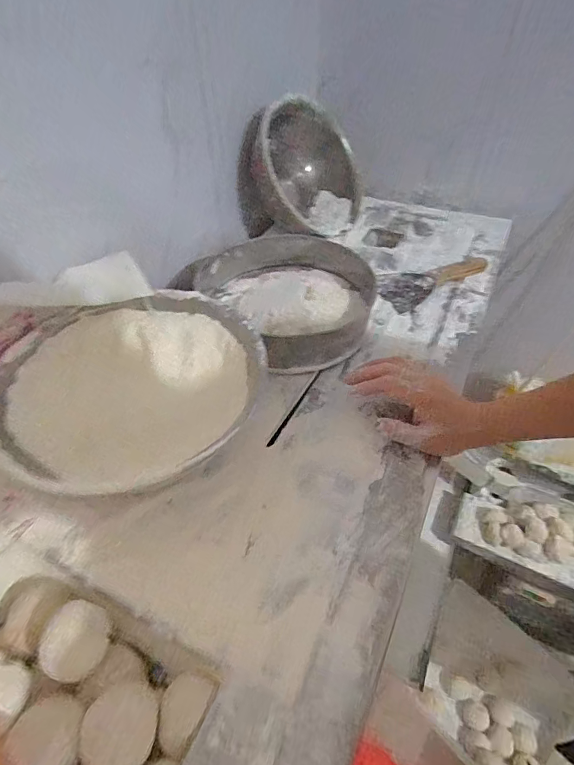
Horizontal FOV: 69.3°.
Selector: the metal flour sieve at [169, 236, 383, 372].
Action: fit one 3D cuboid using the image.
[{"bbox_3d":[0.019,-0.132,0.628,0.227,0.084,0.253,-22,48,-20],"label":"metal flour sieve"}]

